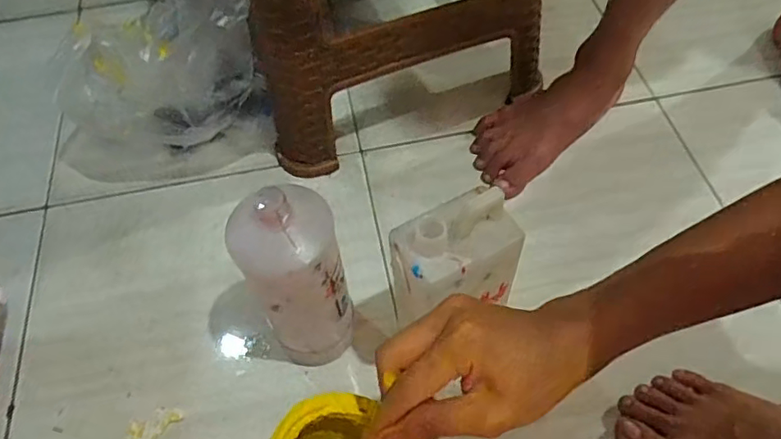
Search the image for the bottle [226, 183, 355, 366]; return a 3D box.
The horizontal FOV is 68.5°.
[{"bbox_3d":[-0.079,0.056,0.507,0.081,0.239,0.068,-23,59,-12],"label":"bottle"}]

